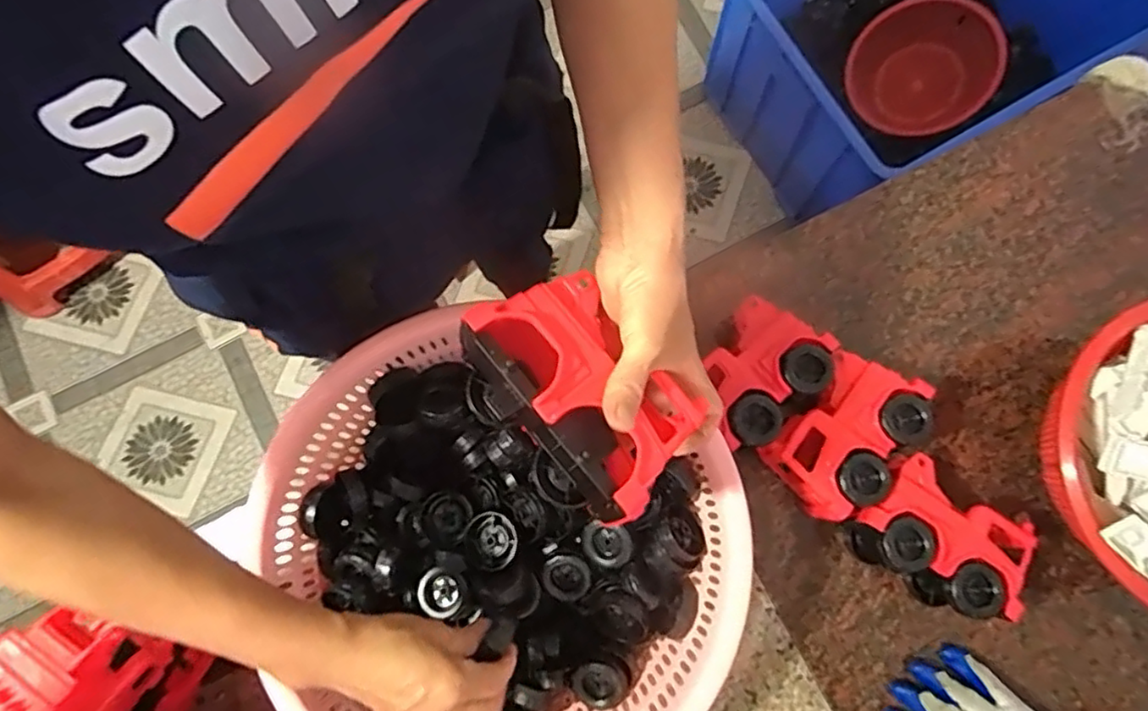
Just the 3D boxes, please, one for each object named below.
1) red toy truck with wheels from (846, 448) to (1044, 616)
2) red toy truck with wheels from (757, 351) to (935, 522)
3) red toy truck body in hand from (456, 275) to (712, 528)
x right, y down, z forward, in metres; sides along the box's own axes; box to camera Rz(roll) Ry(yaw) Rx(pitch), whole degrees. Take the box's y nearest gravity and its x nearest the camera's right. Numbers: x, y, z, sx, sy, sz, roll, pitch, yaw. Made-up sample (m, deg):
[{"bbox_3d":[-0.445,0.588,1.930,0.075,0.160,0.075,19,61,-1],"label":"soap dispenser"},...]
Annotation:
[{"bbox_3d":[0.336,0.172,0.607,0.152,0.085,0.106,38,79,7],"label":"red toy truck with wheels"},{"bbox_3d":[0.254,0.076,0.619,0.097,0.083,0.142,40,80,8],"label":"red toy truck with wheels"},{"bbox_3d":[0.009,0.022,0.407,0.094,0.077,0.148,-36,80,-8],"label":"red toy truck body in hand"}]

